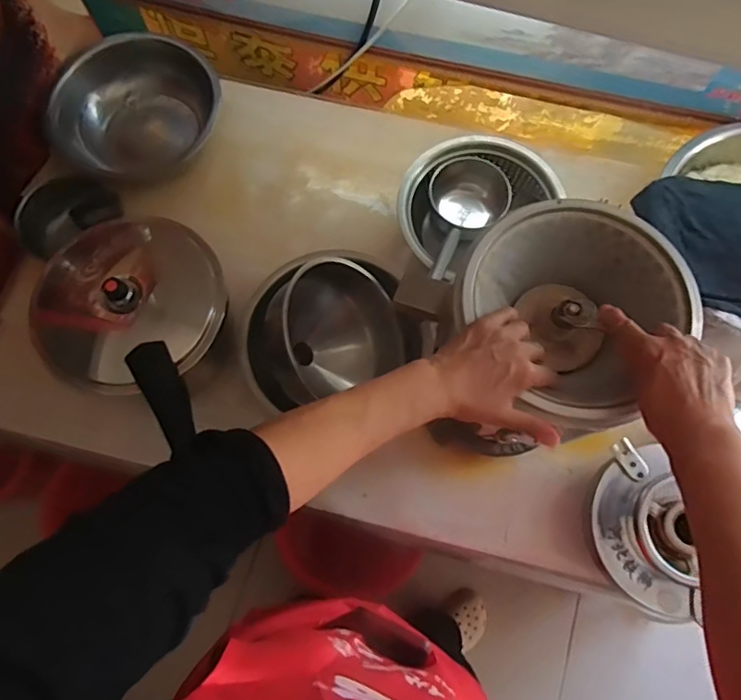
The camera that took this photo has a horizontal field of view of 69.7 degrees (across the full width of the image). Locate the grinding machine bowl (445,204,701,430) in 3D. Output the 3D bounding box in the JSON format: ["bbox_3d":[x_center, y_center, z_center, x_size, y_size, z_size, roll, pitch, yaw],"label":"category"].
[{"bbox_3d":[0.207,-0.040,0.566,0.202,0.077,0.215,0,74,0],"label":"grinding machine bowl"}]

